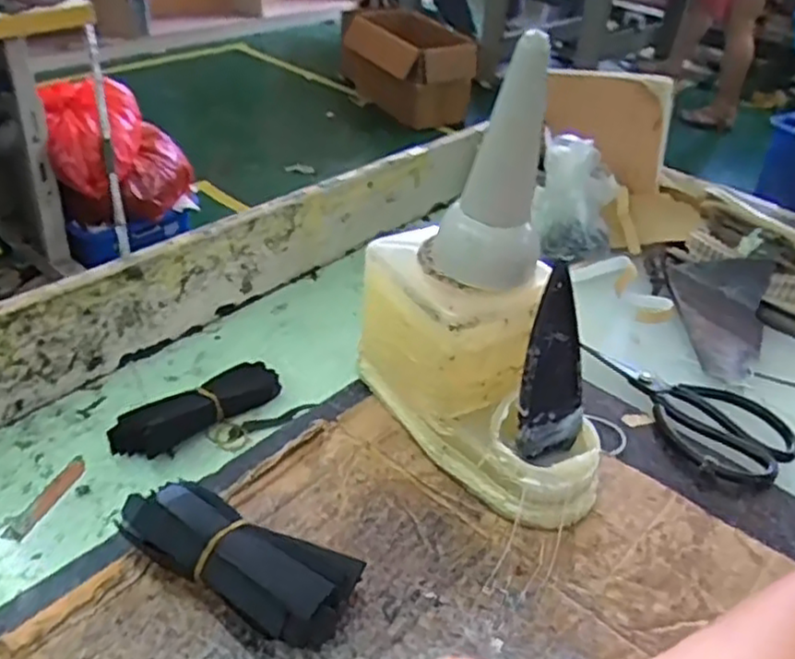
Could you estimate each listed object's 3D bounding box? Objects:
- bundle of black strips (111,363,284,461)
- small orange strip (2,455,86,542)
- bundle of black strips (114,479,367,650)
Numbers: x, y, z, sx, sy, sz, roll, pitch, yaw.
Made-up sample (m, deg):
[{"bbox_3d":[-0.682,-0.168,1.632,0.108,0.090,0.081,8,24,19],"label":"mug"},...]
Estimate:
[{"bbox_3d":[-0.156,0.058,0.565,0.136,0.025,0.039,-26,47,-36],"label":"bundle of black strips"},{"bbox_3d":[-0.245,0.118,0.507,0.016,0.005,0.075,14,37,11],"label":"small orange strip"},{"bbox_3d":[-0.091,0.131,0.406,0.139,0.047,0.057,18,39,17],"label":"bundle of black strips"}]

